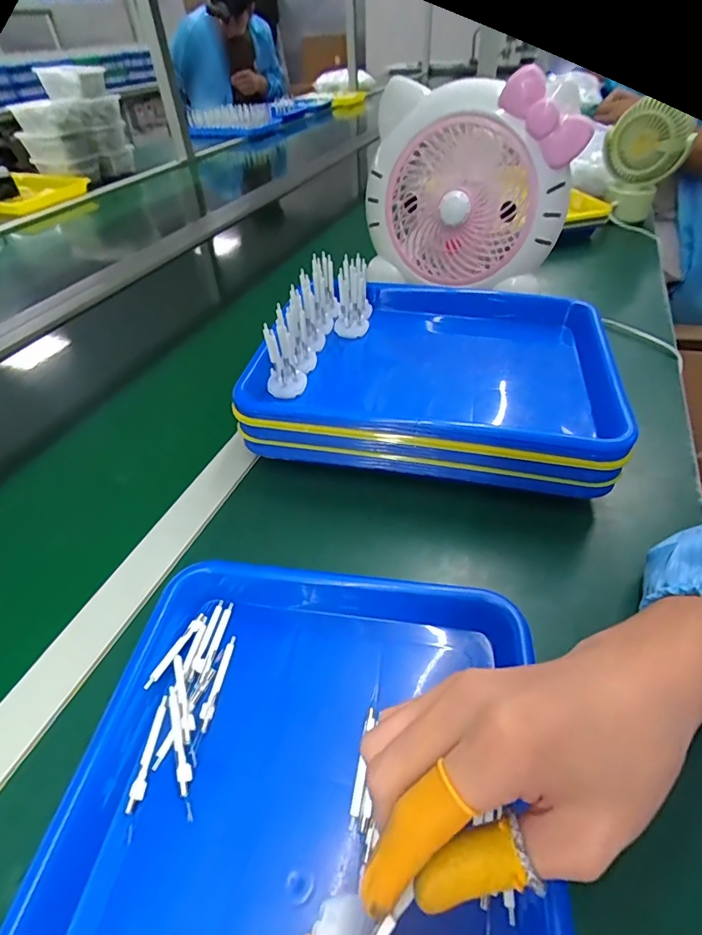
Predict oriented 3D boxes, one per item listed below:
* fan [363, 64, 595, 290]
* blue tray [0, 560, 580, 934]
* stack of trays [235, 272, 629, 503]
[{"bbox_3d":[0.139,-0.334,0.571,0.238,0.199,0.094,16,47,18],"label":"fan"},{"bbox_3d":[-0.027,0.202,0.234,0.253,0.054,0.319,3,45,6],"label":"blue tray"},{"bbox_3d":[0.078,-0.085,0.476,0.319,0.087,0.233,7,45,10],"label":"stack of trays"}]

